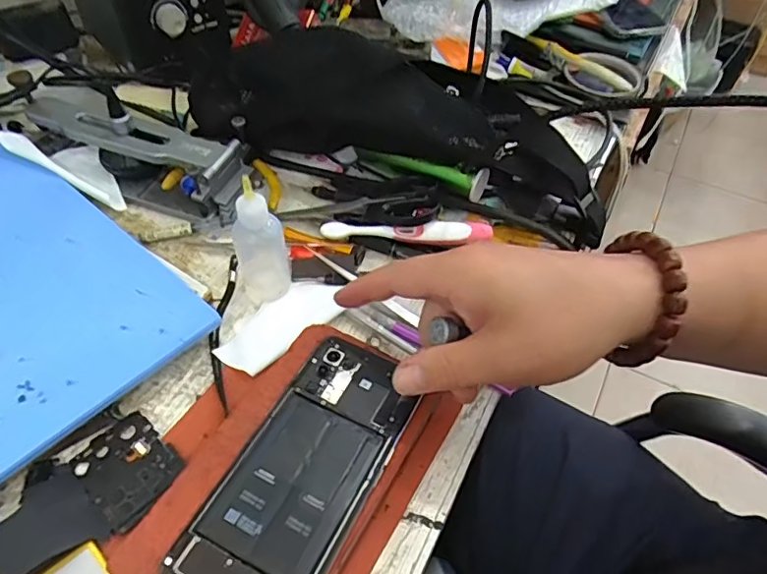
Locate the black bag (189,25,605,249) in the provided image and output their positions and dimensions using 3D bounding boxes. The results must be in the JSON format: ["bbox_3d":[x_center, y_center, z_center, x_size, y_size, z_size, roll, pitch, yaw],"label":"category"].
[{"bbox_3d":[-0.004,-0.146,0.470,0.405,0.096,0.102,19,51,13],"label":"black bag"}]

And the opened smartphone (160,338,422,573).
[{"bbox_3d":[-0.039,0.094,0.295,0.070,0.011,0.152,26,53,14],"label":"opened smartphone"}]

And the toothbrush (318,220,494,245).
[{"bbox_3d":[0.019,-0.043,0.439,0.133,0.017,0.017,1,50,-1],"label":"toothbrush"}]

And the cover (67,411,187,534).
[{"bbox_3d":[-0.152,0.106,0.328,0.063,0.004,0.048,30,57,31],"label":"cover"}]

